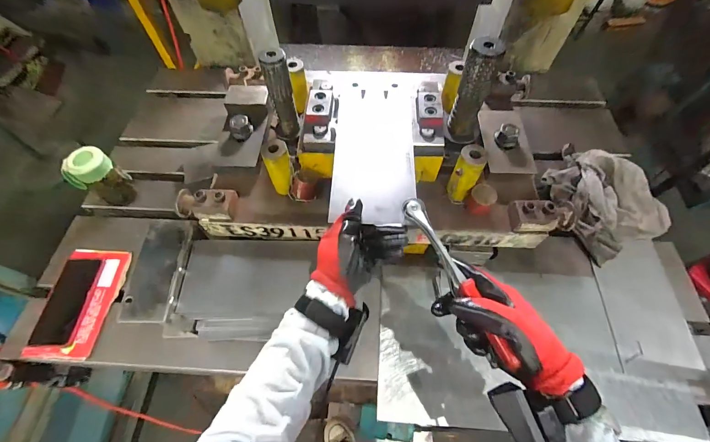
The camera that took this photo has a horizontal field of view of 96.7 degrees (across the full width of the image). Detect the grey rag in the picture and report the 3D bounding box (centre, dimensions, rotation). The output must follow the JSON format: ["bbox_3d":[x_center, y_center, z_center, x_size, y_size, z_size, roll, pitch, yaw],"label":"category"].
[{"bbox_3d":[0.495,-0.063,0.648,0.183,0.069,0.252,-22,62,-11],"label":"grey rag"}]

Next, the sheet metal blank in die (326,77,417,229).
[{"bbox_3d":[0.031,-0.130,0.498,0.120,0.010,0.306,2,60,2],"label":"sheet metal blank in die"}]

